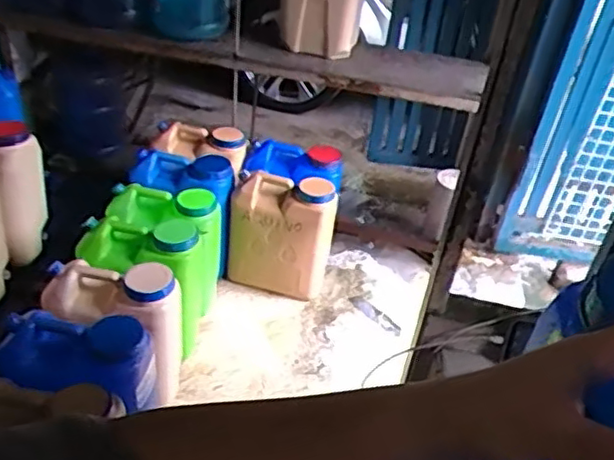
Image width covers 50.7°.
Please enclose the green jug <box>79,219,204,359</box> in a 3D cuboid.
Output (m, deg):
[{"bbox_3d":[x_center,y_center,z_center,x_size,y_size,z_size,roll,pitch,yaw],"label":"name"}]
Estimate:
[{"bbox_3d":[-0.485,0.198,1.889,0.333,0.465,0.215,10,36,3],"label":"green jug"}]

